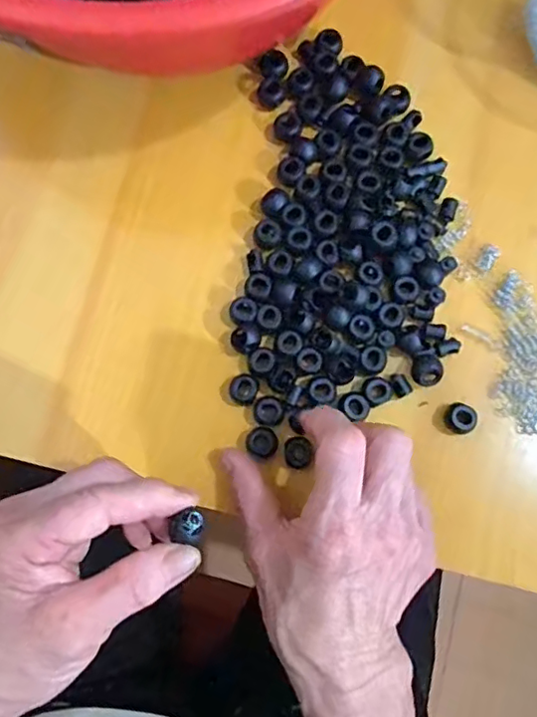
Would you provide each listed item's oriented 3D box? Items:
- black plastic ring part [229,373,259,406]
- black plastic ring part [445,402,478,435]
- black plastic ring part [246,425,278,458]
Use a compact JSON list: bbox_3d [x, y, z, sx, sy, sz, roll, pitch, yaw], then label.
[{"bbox_3d":[-0.014,0.018,0.328,0.016,0.011,0.017,0,79,0],"label":"black plastic ring part"},{"bbox_3d":[0.110,0.034,0.325,0.017,0.012,0.017,7,80,2],"label":"black plastic ring part"},{"bbox_3d":[-0.003,0.047,0.324,0.018,0.009,0.017,0,79,0],"label":"black plastic ring part"}]

